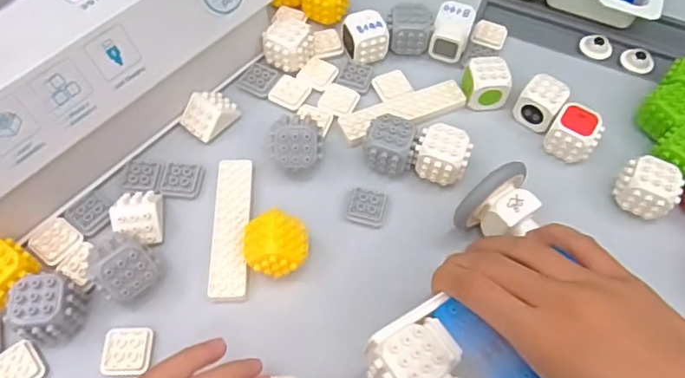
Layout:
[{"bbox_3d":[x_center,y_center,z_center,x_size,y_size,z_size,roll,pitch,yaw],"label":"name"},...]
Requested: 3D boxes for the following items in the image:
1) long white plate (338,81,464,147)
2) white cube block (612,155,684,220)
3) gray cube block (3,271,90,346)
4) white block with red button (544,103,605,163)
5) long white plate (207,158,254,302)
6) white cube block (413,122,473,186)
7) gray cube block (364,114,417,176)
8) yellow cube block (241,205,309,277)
[{"bbox_3d":[0.047,-0.061,0.429,0.102,0.004,0.027,-21,61,-14],"label":"long white plate"},{"bbox_3d":[0.213,0.001,0.387,0.041,0.033,0.032,32,63,17],"label":"white cube block"},{"bbox_3d":[-0.174,0.069,0.328,0.033,0.030,0.038,-10,59,-7],"label":"gray cube block"},{"bbox_3d":[0.172,-0.040,0.413,0.034,0.031,0.032,29,62,16],"label":"white block with red button"},{"bbox_3d":[-0.075,0.025,0.376,0.024,0.009,0.102,0,58,-1],"label":"long white plate"},{"bbox_3d":[0.071,-0.023,0.396,0.036,0.036,0.031,15,59,8],"label":"white cube block"},{"bbox_3d":[0.035,-0.032,0.397,0.033,0.029,0.032,12,59,6],"label":"gray cube block"},{"bbox_3d":[-0.041,0.036,0.354,0.040,0.038,0.035,-6,59,-5],"label":"yellow cube block"}]

